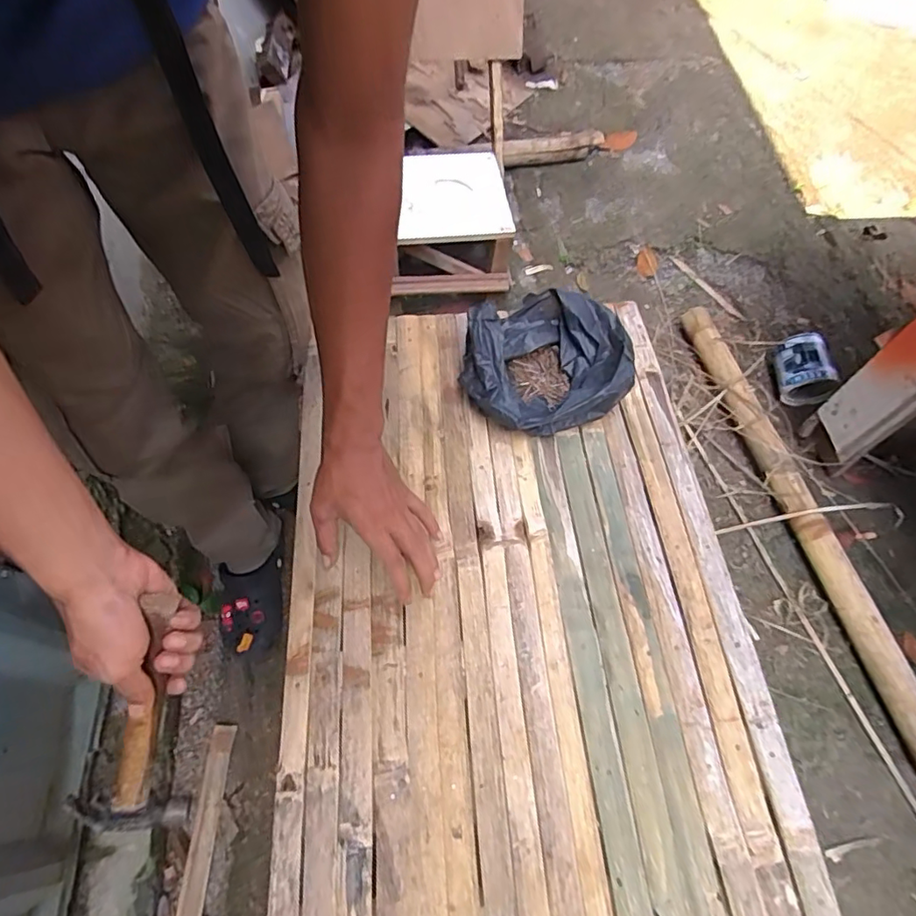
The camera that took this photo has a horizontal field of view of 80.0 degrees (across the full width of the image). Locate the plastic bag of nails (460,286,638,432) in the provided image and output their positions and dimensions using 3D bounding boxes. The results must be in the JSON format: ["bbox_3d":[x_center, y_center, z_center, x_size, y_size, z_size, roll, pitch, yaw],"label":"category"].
[{"bbox_3d":[0.110,-0.113,0.661,0.195,0.085,0.178,-40,70,-21],"label":"plastic bag of nails"}]

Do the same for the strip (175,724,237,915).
[{"bbox_3d":[-0.387,0.652,0.779,0.037,0.015,0.481,1,62,-2],"label":"strip"}]

